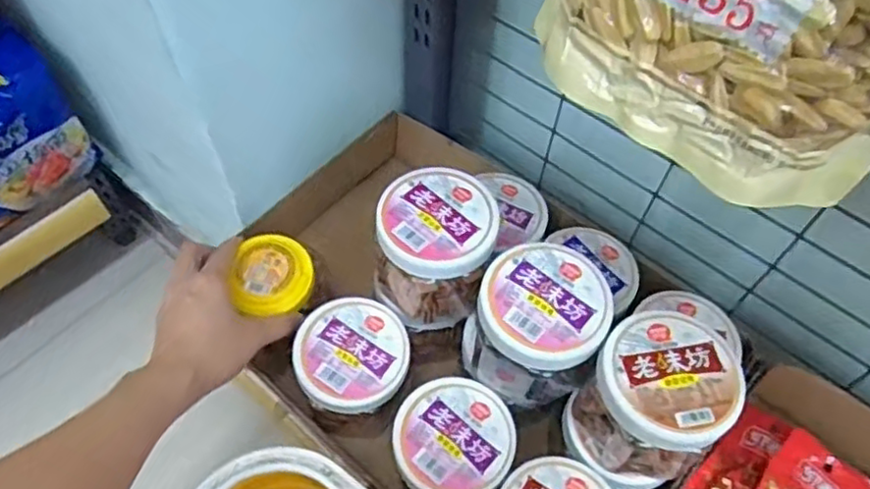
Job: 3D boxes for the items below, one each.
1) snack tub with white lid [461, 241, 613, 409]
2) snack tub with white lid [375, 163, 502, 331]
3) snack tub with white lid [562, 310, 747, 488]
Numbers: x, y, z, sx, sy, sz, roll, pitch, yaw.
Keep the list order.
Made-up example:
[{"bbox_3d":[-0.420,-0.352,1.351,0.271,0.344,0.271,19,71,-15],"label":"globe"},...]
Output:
[{"bbox_3d":[0.071,0.058,0.477,0.091,0.088,0.084,1,58,-1],"label":"snack tub with white lid"},{"bbox_3d":[0.001,0.003,0.509,0.085,0.084,0.094,13,59,6],"label":"snack tub with white lid"},{"bbox_3d":[0.145,0.106,0.449,0.086,0.089,0.091,1,58,-1],"label":"snack tub with white lid"}]

